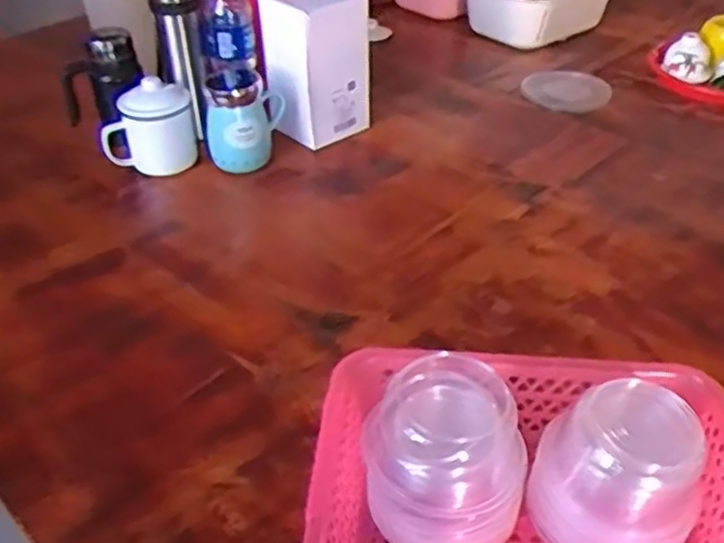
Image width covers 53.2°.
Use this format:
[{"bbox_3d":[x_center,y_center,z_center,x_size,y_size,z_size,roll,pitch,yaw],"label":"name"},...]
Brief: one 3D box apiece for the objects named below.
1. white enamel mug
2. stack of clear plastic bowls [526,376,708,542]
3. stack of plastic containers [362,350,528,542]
[{"bbox_3d":[-0.295,-0.193,0.999,0.127,0.114,0.083,-10,37,-13],"label":"white enamel mug"},{"bbox_3d":[0.185,0.148,0.525,0.108,0.110,0.094,-1,36,0],"label":"stack of clear plastic bowls"},{"bbox_3d":[0.061,0.143,0.533,0.111,0.124,0.097,-7,37,-9],"label":"stack of plastic containers"}]

